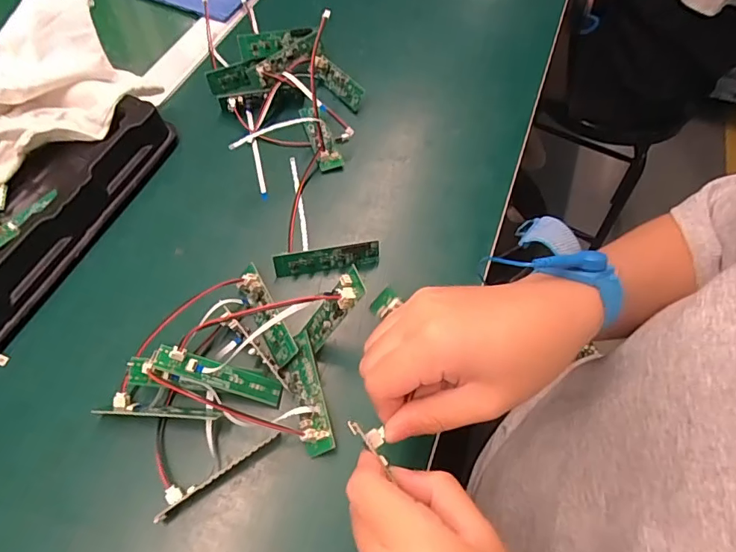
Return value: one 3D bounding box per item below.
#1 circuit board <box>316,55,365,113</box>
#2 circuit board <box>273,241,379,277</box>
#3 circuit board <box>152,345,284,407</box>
[{"bbox_3d":[-0.029,-0.195,0.473,0.068,0.022,0.004,48,34,18],"label":"circuit board"},{"bbox_3d":[-0.032,-0.013,0.372,0.081,0.025,0.004,-9,39,-8],"label":"circuit board"},{"bbox_3d":[-0.097,0.065,0.310,0.083,0.009,0.018,22,58,-14],"label":"circuit board"}]

